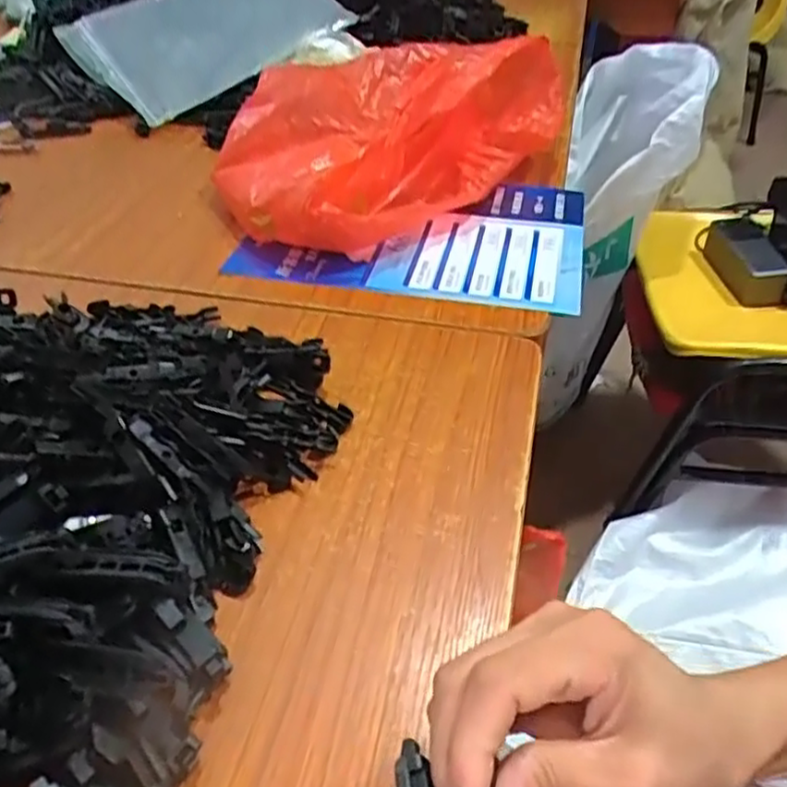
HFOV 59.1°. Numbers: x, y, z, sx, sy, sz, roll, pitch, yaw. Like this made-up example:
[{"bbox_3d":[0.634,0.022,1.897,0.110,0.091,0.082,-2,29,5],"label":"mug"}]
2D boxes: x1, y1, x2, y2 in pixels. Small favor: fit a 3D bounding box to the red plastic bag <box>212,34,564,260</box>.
[{"bbox_3d":[0.007,-0.250,0.641,0.198,0.101,0.334,33,52,32],"label":"red plastic bag"}]

